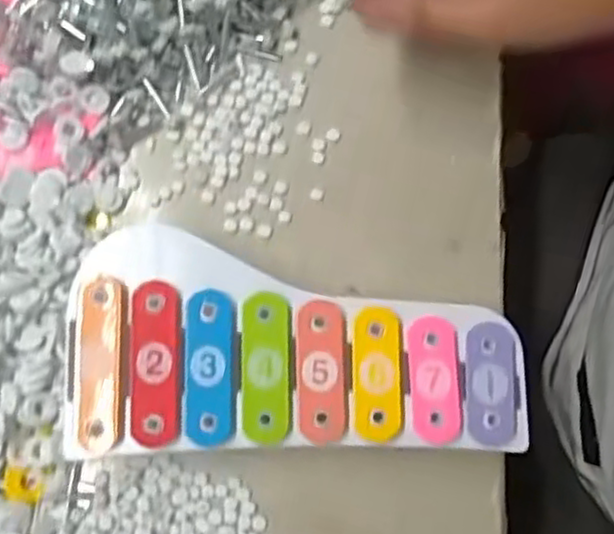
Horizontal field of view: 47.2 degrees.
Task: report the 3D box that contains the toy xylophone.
[{"bbox_3d":[-0.006,0.043,0.362,0.229,0.037,0.111,4,77,0],"label":"toy xylophone"}]

